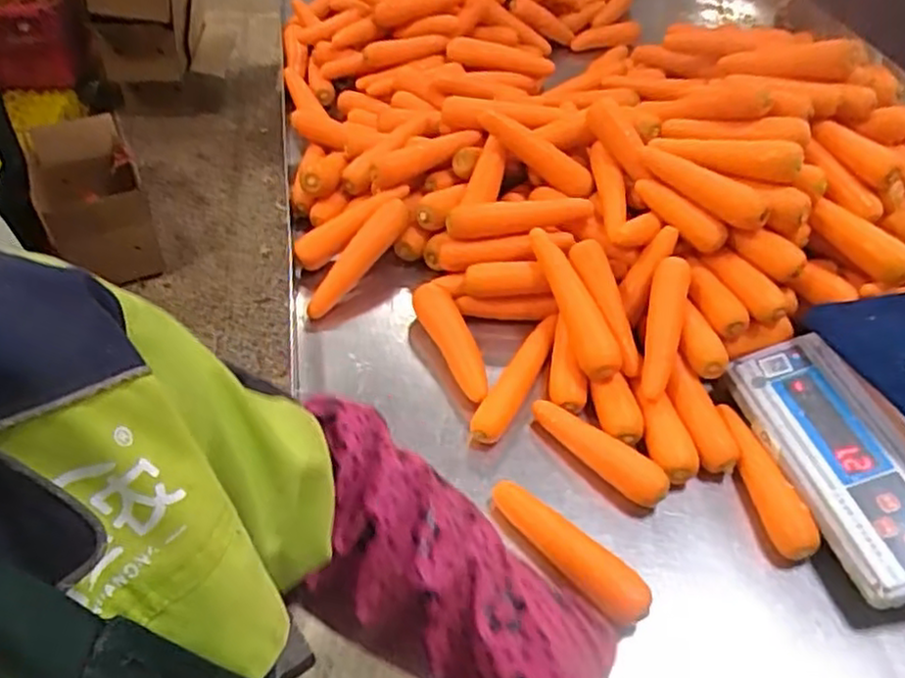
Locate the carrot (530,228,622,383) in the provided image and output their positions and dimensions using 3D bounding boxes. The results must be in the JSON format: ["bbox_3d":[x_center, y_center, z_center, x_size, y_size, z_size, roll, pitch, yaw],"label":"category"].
[{"bbox_3d":[0.134,-0.042,0.810,0.041,0.036,0.197,-13,62,-16],"label":"carrot"}]

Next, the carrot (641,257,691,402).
[{"bbox_3d":[0.227,-0.011,0.781,0.037,0.026,0.161,12,74,7],"label":"carrot"}]

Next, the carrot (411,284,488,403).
[{"bbox_3d":[0.003,0.003,0.821,0.043,0.031,0.164,-17,51,-19],"label":"carrot"}]

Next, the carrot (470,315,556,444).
[{"bbox_3d":[0.069,0.043,0.789,0.035,0.033,0.177,25,63,18],"label":"carrot"}]

